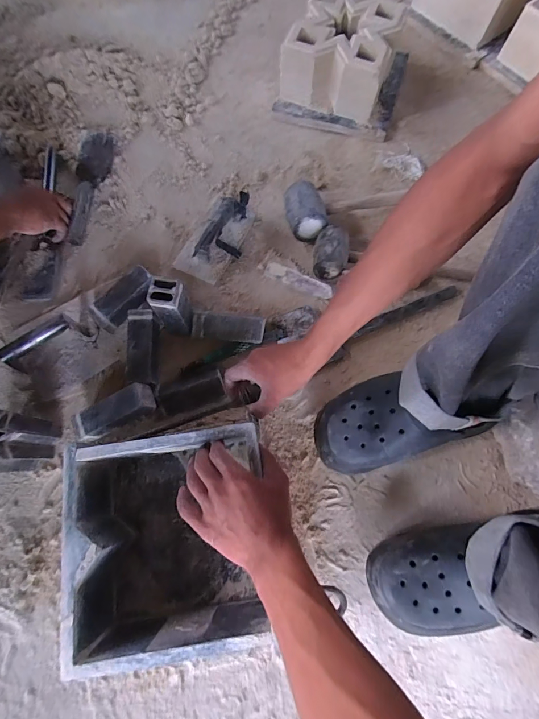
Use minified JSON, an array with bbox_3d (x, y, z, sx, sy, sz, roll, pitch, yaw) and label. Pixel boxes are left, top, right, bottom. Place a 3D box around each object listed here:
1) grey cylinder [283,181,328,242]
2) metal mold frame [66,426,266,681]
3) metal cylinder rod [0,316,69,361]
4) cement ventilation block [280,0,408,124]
[{"bbox_3d":[0.065,-0.271,0.656,0.069,0.071,0.099,-12,73,-1],"label":"grey cylinder"},{"bbox_3d":[-0.116,0.213,0.442,0.226,0.123,0.223,-8,74,-1],"label":"metal mold frame"},{"bbox_3d":[-0.350,-0.029,0.524,0.103,0.014,0.023,-31,77,-11],"label":"metal cylinder rod"},{"bbox_3d":[0.146,-0.620,0.737,0.200,0.125,0.192,16,75,8],"label":"cement ventilation block"}]

